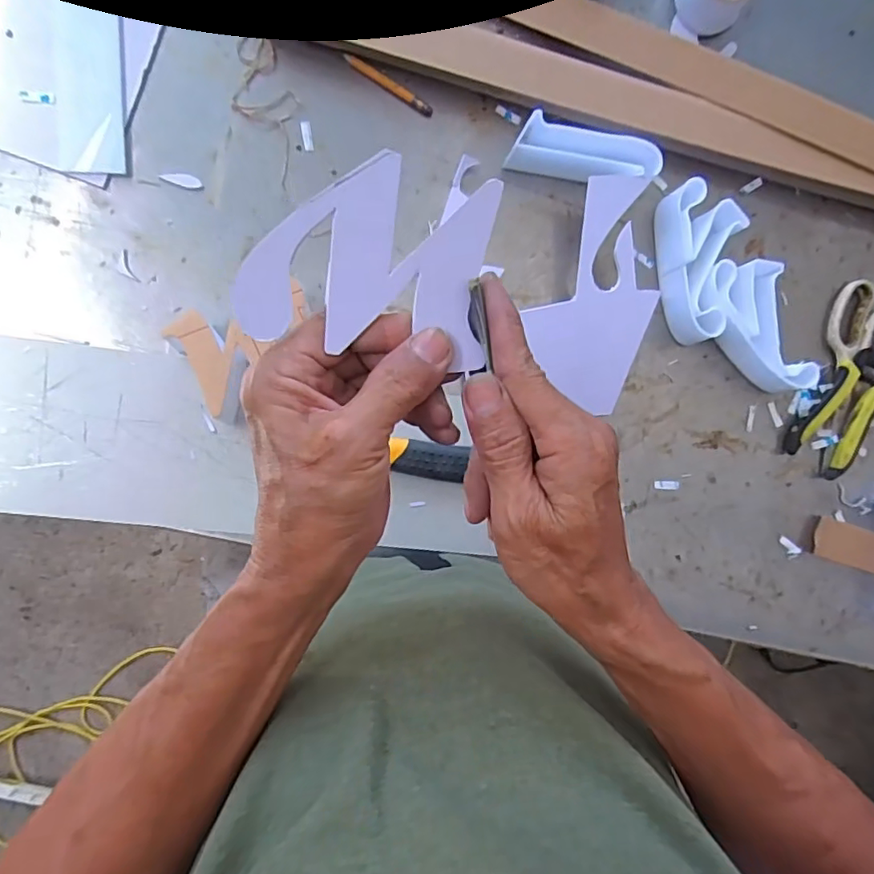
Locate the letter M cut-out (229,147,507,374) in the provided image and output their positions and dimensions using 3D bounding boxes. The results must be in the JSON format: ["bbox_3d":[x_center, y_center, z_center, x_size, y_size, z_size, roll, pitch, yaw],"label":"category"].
[{"bbox_3d":[-0.028,-0.075,0.239,0.104,0.006,0.078,9,104,-8],"label":"letter M cut-out"}]

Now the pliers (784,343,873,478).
[{"bbox_3d":[0.414,-0.039,0.548,0.077,0.021,0.168,36,87,-7],"label":"pliers"}]

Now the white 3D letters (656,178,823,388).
[{"bbox_3d":[0.261,-0.129,0.514,0.092,0.041,0.202,-22,94,-6],"label":"white 3D letters"}]

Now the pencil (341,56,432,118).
[{"bbox_3d":[-0.041,-0.306,0.490,0.084,0.004,0.012,29,88,-7],"label":"pencil"}]

